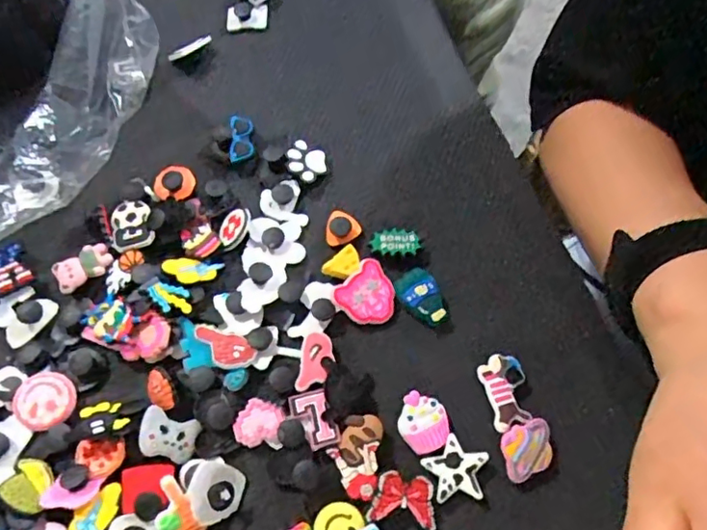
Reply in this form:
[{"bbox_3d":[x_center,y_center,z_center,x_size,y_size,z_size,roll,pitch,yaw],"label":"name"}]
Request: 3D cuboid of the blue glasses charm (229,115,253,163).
[{"bbox_3d":[-0.064,-0.073,0.323,0.013,0.009,0.031,-3,64,-1],"label":"blue glasses charm"}]

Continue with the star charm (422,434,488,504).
[{"bbox_3d":[0.044,0.088,0.246,0.026,0.004,0.027,13,65,7],"label":"star charm"}]

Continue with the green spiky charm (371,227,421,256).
[{"bbox_3d":[0.022,-0.012,0.295,0.024,0.006,0.014,5,64,4],"label":"green spiky charm"}]

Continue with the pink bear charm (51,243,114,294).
[{"bbox_3d":[-0.138,0.001,0.290,0.028,0.006,0.017,-33,68,-14],"label":"pink bear charm"}]

